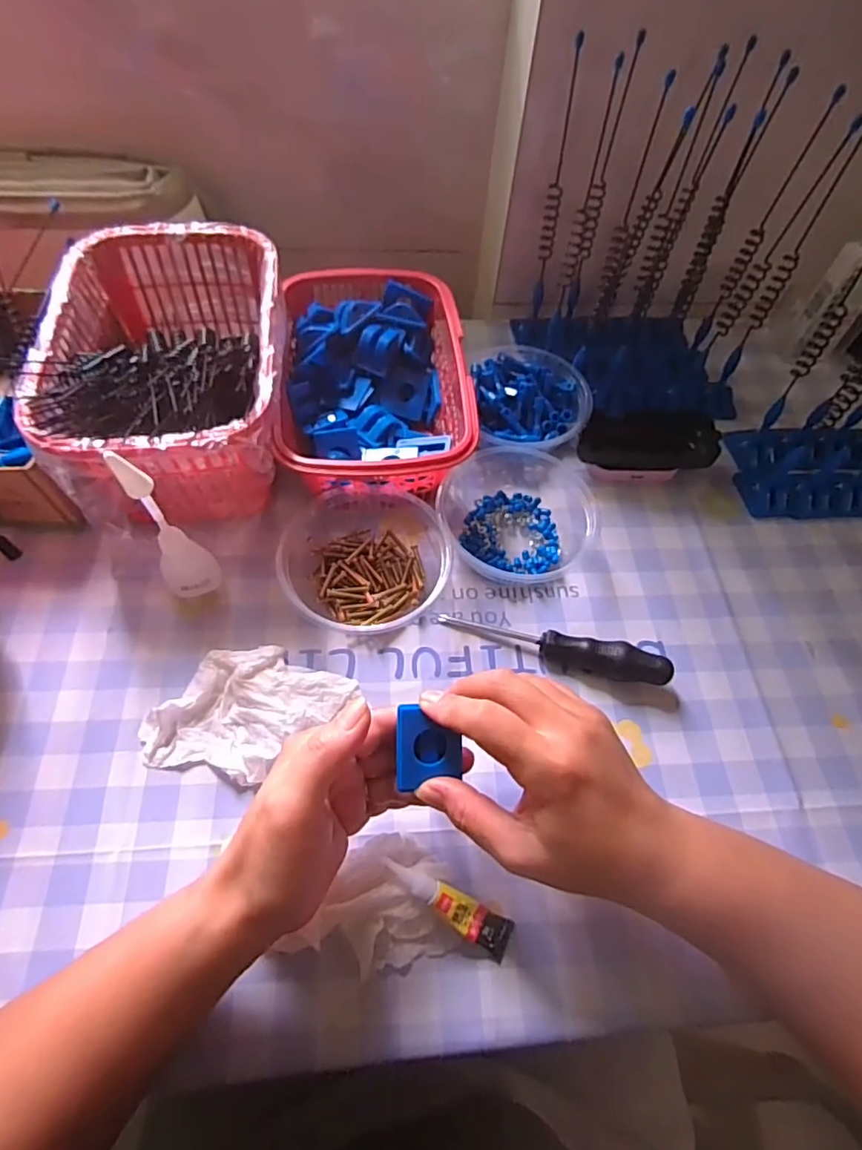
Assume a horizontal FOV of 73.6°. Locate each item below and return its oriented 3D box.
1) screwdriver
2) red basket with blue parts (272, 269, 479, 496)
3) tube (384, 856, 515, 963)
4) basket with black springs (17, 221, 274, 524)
[{"bbox_3d":[0.085,0.049,0.399,0.156,0.027,0.022,13,60,5],"label":"screwdriver"},{"bbox_3d":[-0.044,-0.149,0.471,0.138,0.076,0.205,-3,60,-5],"label":"red basket with blue parts"},{"bbox_3d":[0.011,0.178,0.312,0.081,0.011,0.019,37,63,-8],"label":"tube"},{"bbox_3d":[-0.187,-0.144,0.441,0.152,0.115,0.224,-5,61,-6],"label":"basket with black springs"}]

